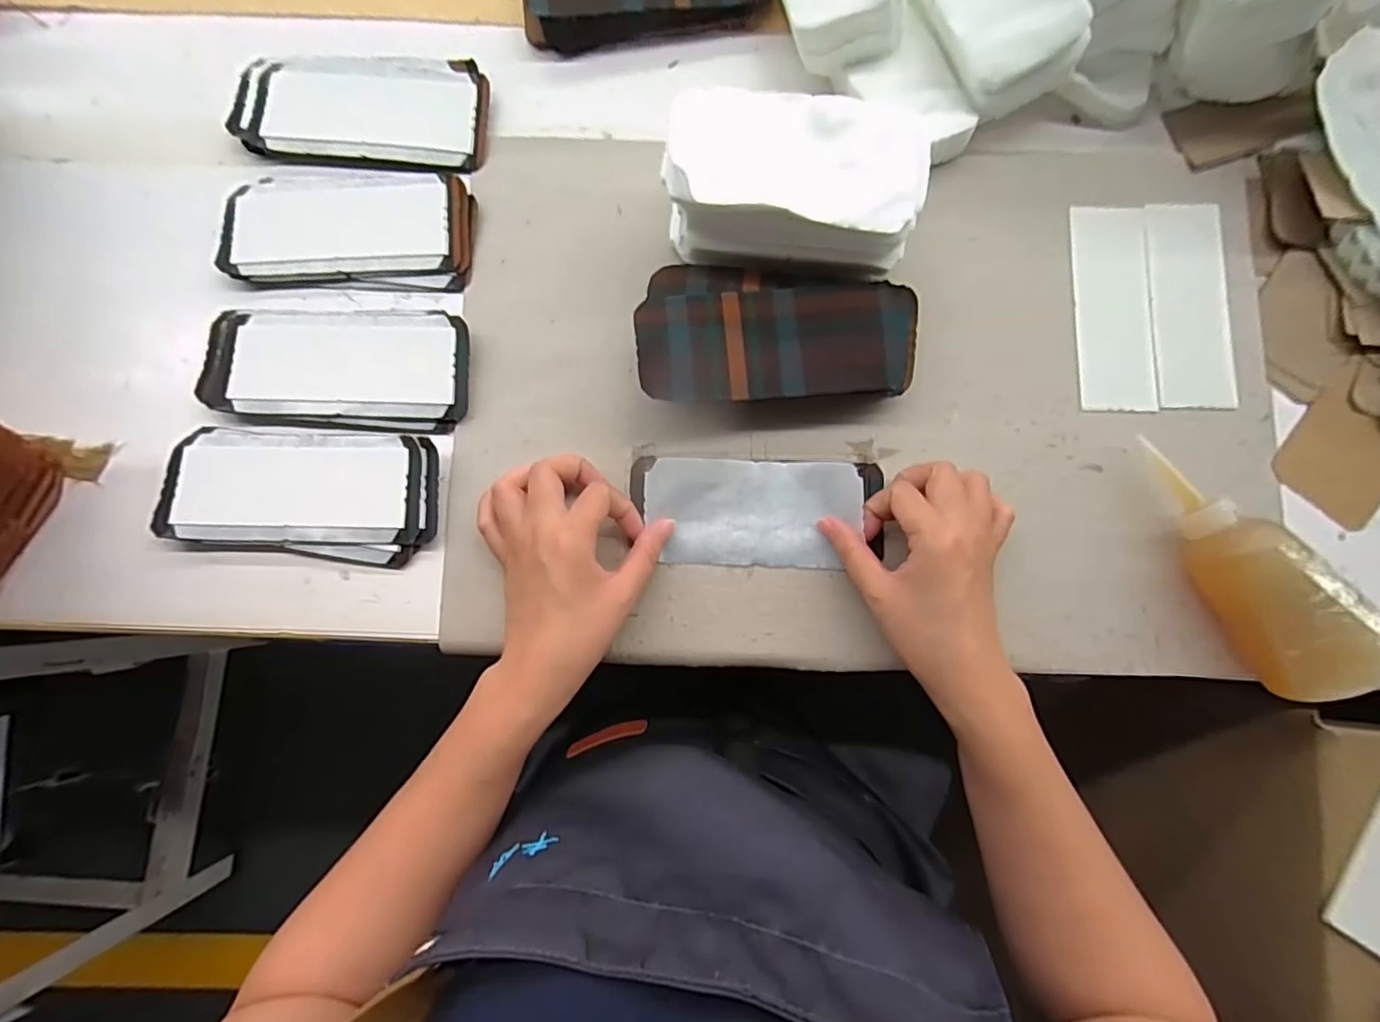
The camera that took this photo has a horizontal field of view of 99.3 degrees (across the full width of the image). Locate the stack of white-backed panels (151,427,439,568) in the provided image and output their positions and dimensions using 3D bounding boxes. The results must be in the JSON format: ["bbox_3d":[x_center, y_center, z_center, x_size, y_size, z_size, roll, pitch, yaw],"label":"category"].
[{"bbox_3d":[-0.252,-0.014,0.383,0.171,0.014,0.084,7,83,1],"label":"stack of white-backed panels"}]

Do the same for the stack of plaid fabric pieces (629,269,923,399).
[{"bbox_3d":[0.057,-0.113,0.386,0.175,0.037,0.089,0,83,0],"label":"stack of plaid fabric pieces"}]

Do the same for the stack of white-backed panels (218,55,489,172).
[{"bbox_3d":[-0.234,-0.287,0.421,0.174,0.010,0.085,2,83,0],"label":"stack of white-backed panels"}]

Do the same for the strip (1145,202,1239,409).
[{"bbox_3d":[0.345,-0.143,0.403,0.052,0.004,0.146,0,83,0],"label":"strip"}]

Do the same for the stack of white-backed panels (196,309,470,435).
[{"bbox_3d":[-0.240,-0.101,0.395,0.179,0.011,0.083,5,83,1],"label":"stack of white-backed panels"}]

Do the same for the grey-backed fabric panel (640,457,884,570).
[{"bbox_3d":[0.048,0.000,0.379,0.154,0.022,0.069,2,83,0],"label":"grey-backed fabric panel"}]

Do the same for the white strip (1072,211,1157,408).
[{"bbox_3d":[0.293,-0.141,0.404,0.051,0.004,0.145,1,83,0],"label":"white strip"}]

